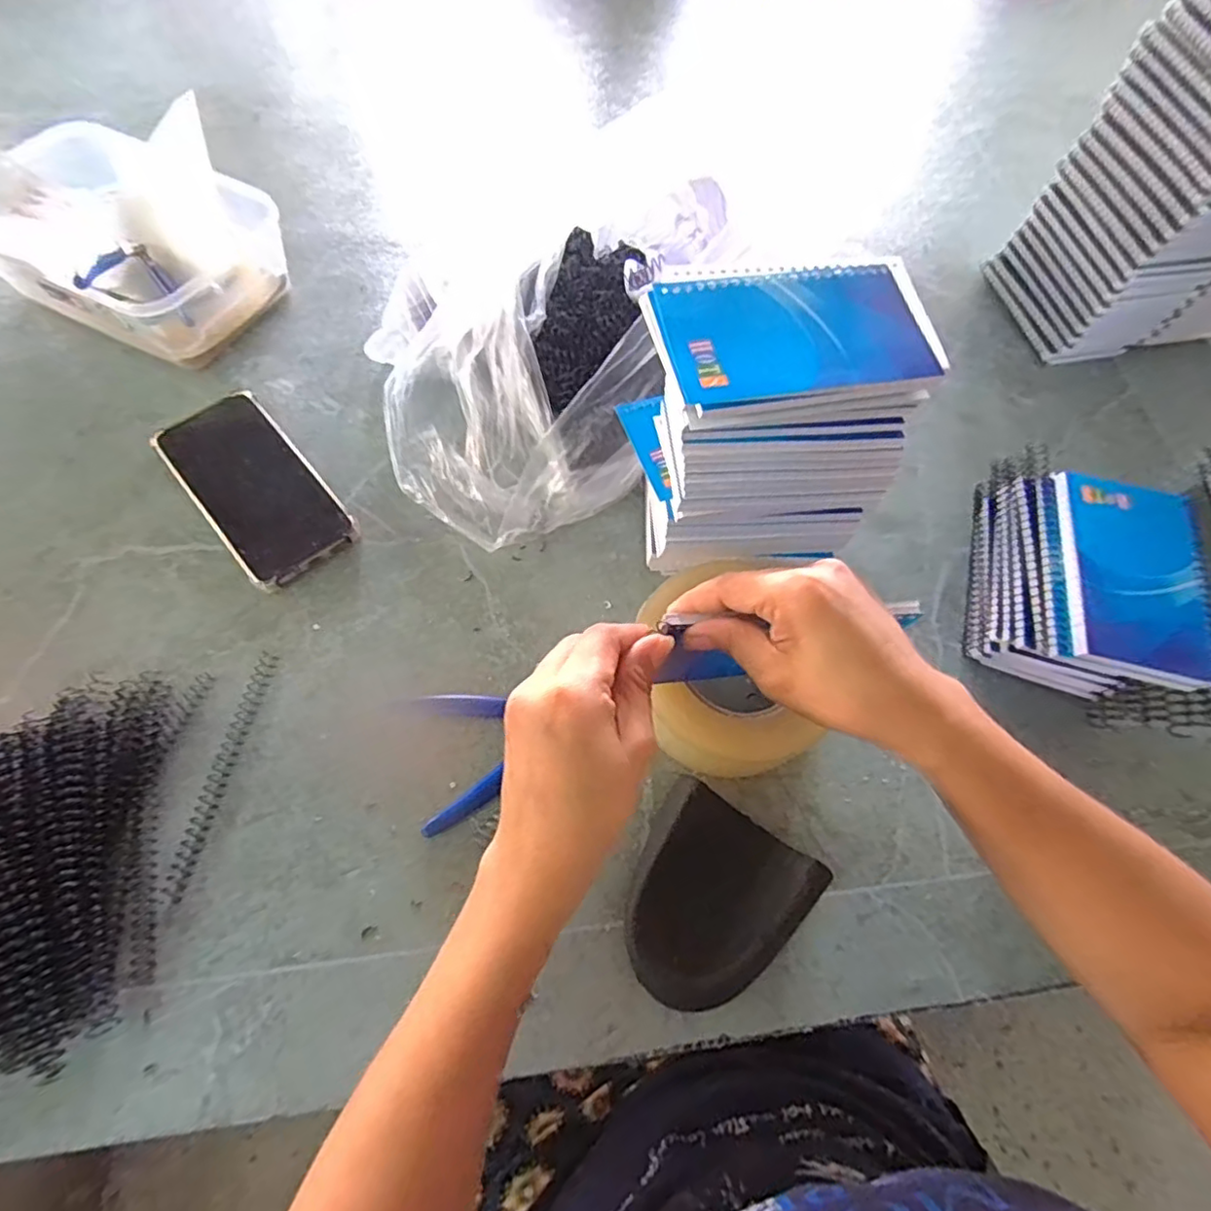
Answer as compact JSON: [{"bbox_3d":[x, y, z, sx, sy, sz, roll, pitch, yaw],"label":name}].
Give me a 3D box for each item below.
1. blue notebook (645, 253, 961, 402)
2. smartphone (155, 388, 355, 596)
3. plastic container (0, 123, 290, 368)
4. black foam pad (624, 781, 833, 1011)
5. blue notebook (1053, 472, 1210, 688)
[{"bbox_3d":[0.094,-0.141,0.314,0.140,0.012,0.077,-9,66,-8],"label":"blue notebook"},{"bbox_3d":[-0.266,-0.092,0.468,0.080,0.017,0.176,-37,71,-19],"label":"smartphone"},{"bbox_3d":[-0.412,-0.309,0.524,0.242,0.080,0.162,26,65,10],"label":"plastic container"},{"bbox_3d":[0.057,0.168,0.353,0.094,0.033,0.104,34,67,13],"label":"black foam pad"},{"bbox_3d":[0.318,-0.020,0.372,0.083,0.015,0.127,12,65,2],"label":"blue notebook"}]

